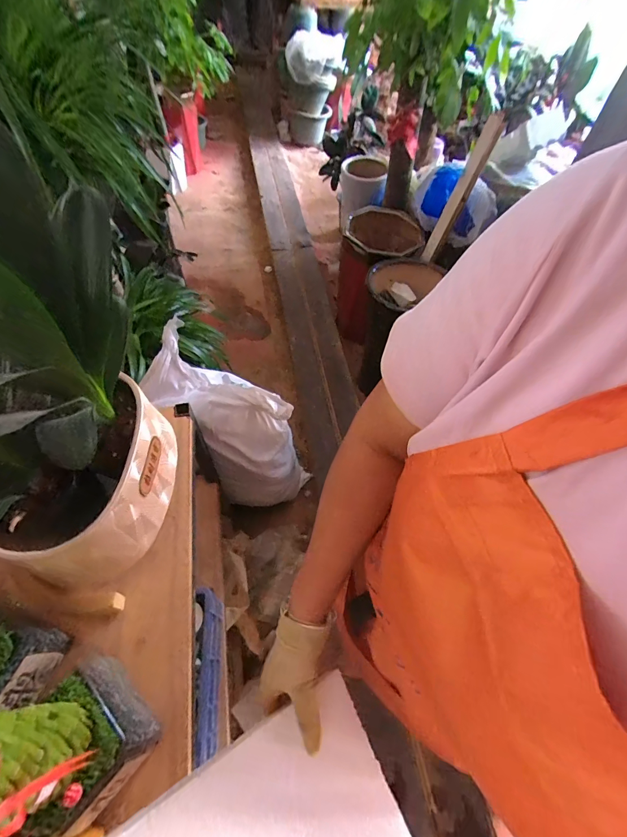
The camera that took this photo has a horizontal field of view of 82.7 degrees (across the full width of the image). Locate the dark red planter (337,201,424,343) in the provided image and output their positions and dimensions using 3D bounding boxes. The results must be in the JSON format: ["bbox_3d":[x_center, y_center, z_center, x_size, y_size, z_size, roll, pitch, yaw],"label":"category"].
[{"bbox_3d":[0.284,-0.677,1.735,0.375,0.523,0.393,0,58,-1],"label":"dark red planter"}]

